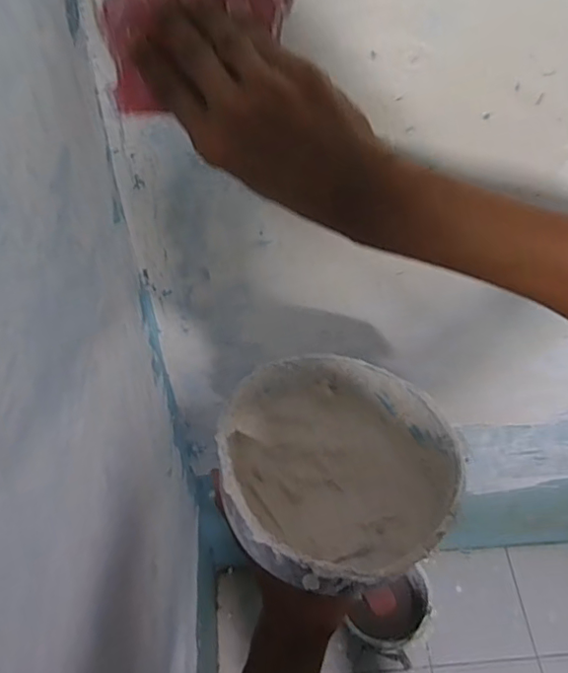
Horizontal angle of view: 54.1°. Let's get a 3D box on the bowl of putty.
[{"bbox_3d":[0.045,0.103,0.446,0.179,0.108,0.185,2,55,-3],"label":"bowl of putty"}]

